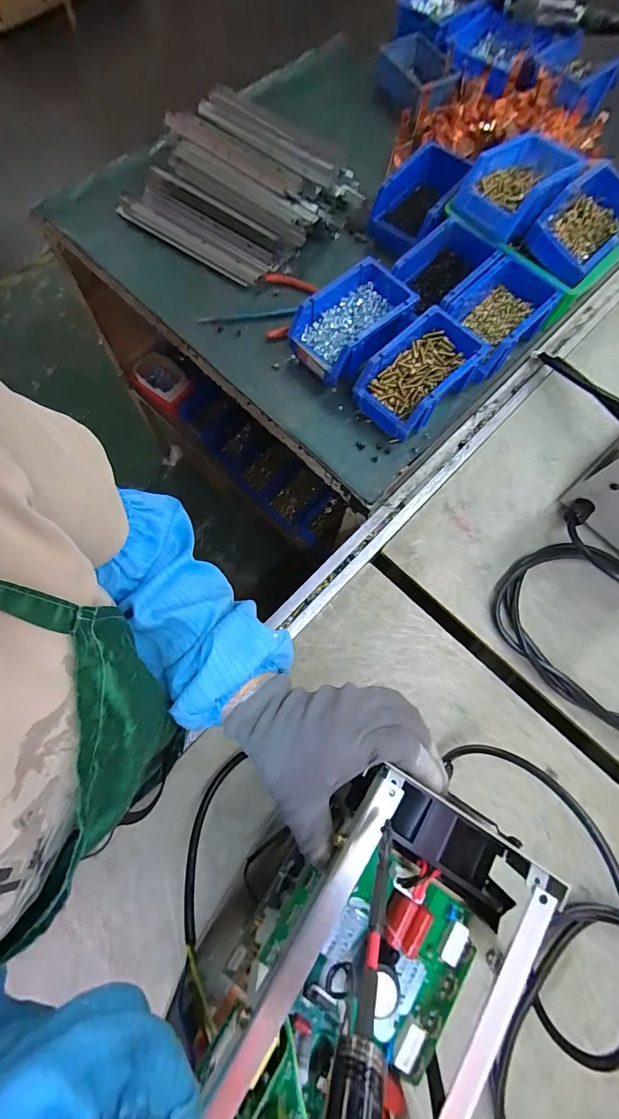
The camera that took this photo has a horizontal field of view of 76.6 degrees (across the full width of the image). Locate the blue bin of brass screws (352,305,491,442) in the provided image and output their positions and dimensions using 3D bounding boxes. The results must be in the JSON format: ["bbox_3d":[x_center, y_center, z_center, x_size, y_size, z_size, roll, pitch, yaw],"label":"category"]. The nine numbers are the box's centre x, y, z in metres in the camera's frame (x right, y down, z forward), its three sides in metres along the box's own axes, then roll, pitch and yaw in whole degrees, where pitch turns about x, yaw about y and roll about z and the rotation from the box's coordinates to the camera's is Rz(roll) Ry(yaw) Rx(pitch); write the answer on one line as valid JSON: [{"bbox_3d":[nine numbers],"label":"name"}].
[{"bbox_3d":[0.153,-0.254,0.549,0.169,0.082,0.104,-43,79,-12],"label":"blue bin of brass screws"}]

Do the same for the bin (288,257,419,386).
[{"bbox_3d":[0.061,-0.335,0.568,0.165,0.076,0.116,-36,78,-11],"label":"bin"}]

